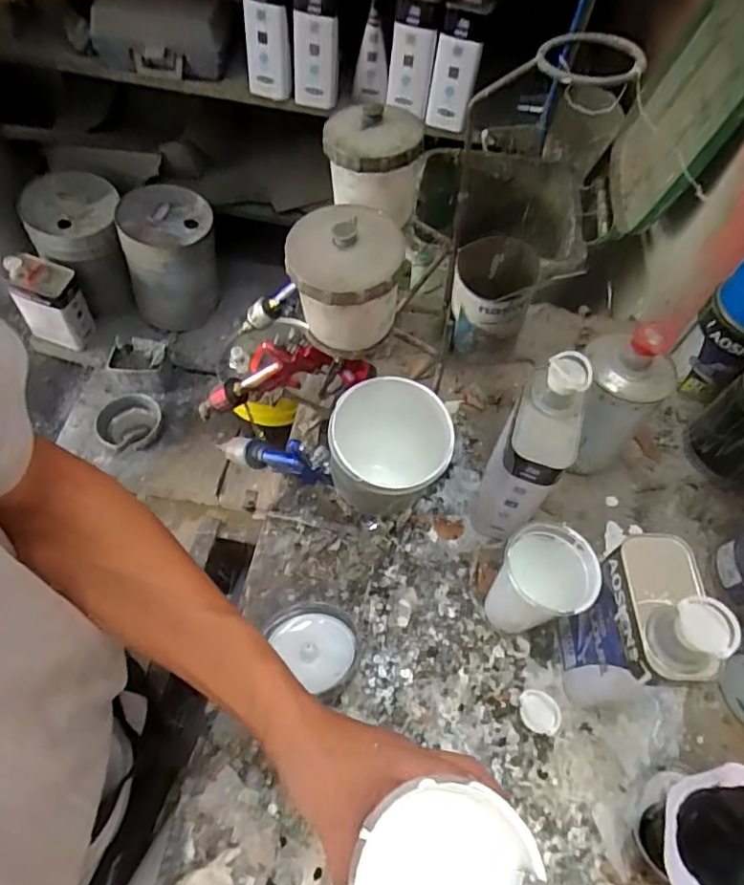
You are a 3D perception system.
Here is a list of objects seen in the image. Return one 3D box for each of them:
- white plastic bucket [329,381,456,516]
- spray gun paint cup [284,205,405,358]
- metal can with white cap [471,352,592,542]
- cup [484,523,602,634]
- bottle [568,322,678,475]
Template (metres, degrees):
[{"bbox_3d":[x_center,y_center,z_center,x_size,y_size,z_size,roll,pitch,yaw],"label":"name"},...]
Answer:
[{"bbox_3d":[0.013,0.014,0.490,0.094,0.111,0.095,1,60,-2],"label":"white plastic bucket"},{"bbox_3d":[-0.024,-0.147,0.526,0.099,0.117,0.094,1,60,-2],"label":"spray gun paint cup"},{"bbox_3d":[0.166,0.016,0.609,0.073,0.218,0.113,28,63,14],"label":"metal can with white cap"},{"bbox_3d":[0.168,0.142,0.575,0.081,0.139,0.077,1,60,-2],"label":"cup"},{"bbox_3d":[0.272,-0.046,0.658,0.098,0.211,0.082,28,63,14],"label":"bottle"}]

